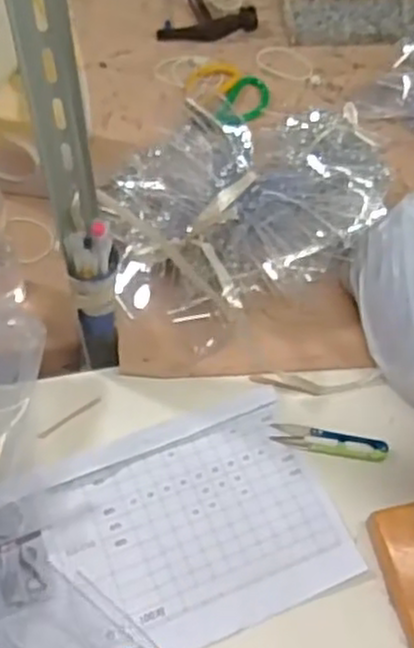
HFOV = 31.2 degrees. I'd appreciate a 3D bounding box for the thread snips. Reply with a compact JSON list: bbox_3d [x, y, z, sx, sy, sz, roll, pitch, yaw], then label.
[{"bbox_3d":[0.111,0.105,0.671,0.102,0.007,0.025,11,57,4],"label":"thread snips"}]

